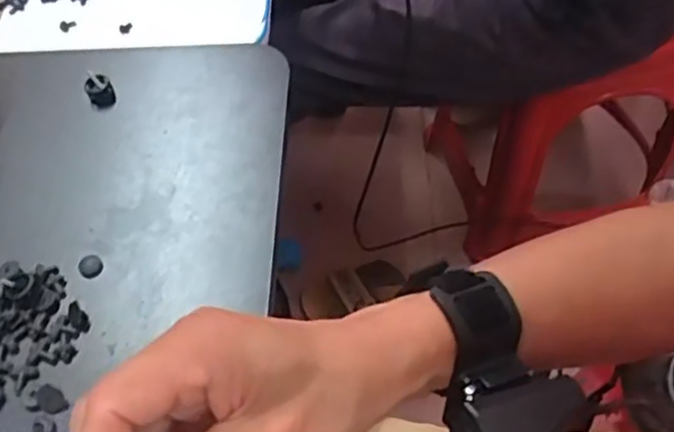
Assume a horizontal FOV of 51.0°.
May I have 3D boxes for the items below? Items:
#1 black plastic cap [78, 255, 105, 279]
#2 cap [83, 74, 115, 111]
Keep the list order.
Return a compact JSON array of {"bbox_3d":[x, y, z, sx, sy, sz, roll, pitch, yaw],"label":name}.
[{"bbox_3d":[-0.139,0.028,0.397,0.013,0.004,0.016,-27,60,-15],"label":"black plastic cap"},{"bbox_3d":[-0.158,-0.083,0.468,0.016,0.015,0.016,-2,57,3],"label":"cap"}]

